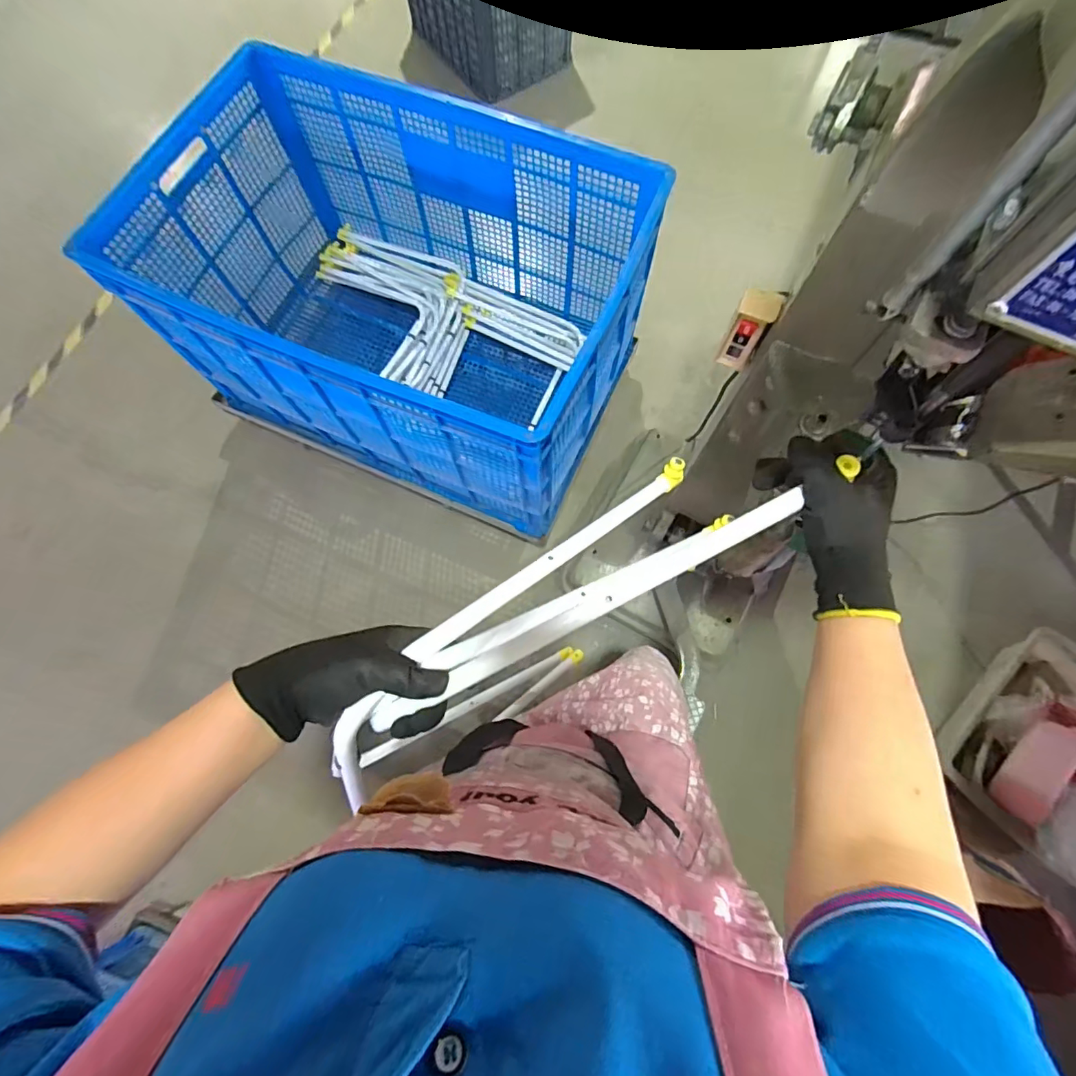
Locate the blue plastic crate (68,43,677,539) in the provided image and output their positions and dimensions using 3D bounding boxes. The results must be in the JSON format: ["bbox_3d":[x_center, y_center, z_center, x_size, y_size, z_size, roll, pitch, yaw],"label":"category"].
[{"bbox_3d":[-0.300,-0.545,1.235,0.994,0.543,0.670,21,74,7],"label":"blue plastic crate"}]

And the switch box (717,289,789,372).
[{"bbox_3d":[0.281,-0.276,0.695,0.049,0.105,0.046,25,75,8],"label":"switch box"}]

